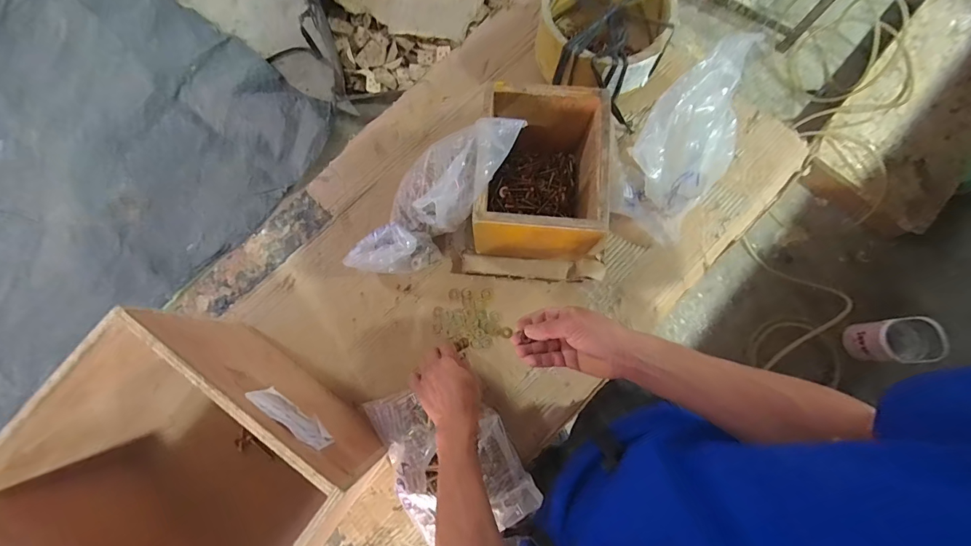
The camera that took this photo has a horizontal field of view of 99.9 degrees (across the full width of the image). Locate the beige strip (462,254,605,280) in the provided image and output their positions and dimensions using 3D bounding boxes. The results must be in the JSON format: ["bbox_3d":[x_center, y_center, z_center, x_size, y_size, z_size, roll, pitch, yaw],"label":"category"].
[{"bbox_3d":[0.078,-0.010,0.679,0.229,0.018,0.040,1,78,0],"label":"beige strip"}]

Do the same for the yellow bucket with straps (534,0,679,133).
[{"bbox_3d":[0.195,-0.412,0.698,0.216,0.120,0.226,0,78,0],"label":"yellow bucket with straps"}]

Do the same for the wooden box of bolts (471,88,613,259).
[{"bbox_3d":[0.081,-0.140,0.631,0.175,0.173,0.211,8,78,1],"label":"wooden box of bolts"}]

